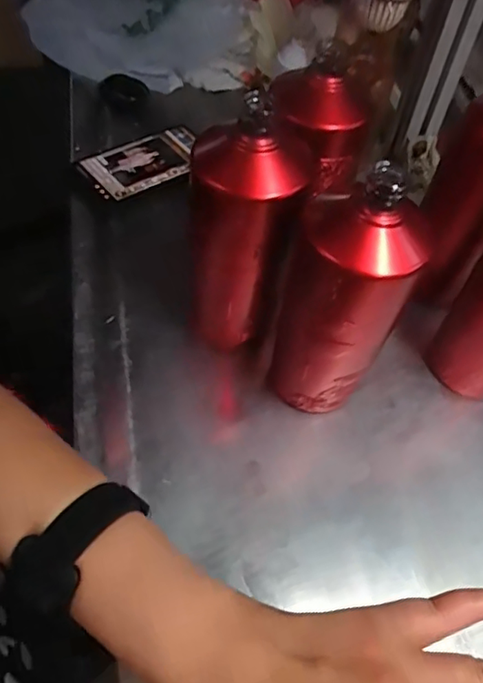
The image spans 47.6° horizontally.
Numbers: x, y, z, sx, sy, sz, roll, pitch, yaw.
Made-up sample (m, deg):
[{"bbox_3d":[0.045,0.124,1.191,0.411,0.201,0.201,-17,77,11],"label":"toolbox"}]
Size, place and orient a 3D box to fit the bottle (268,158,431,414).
[{"bbox_3d":[0.068,-0.021,0.392,0.079,0.209,0.078,8,63,4],"label":"bottle"}]

